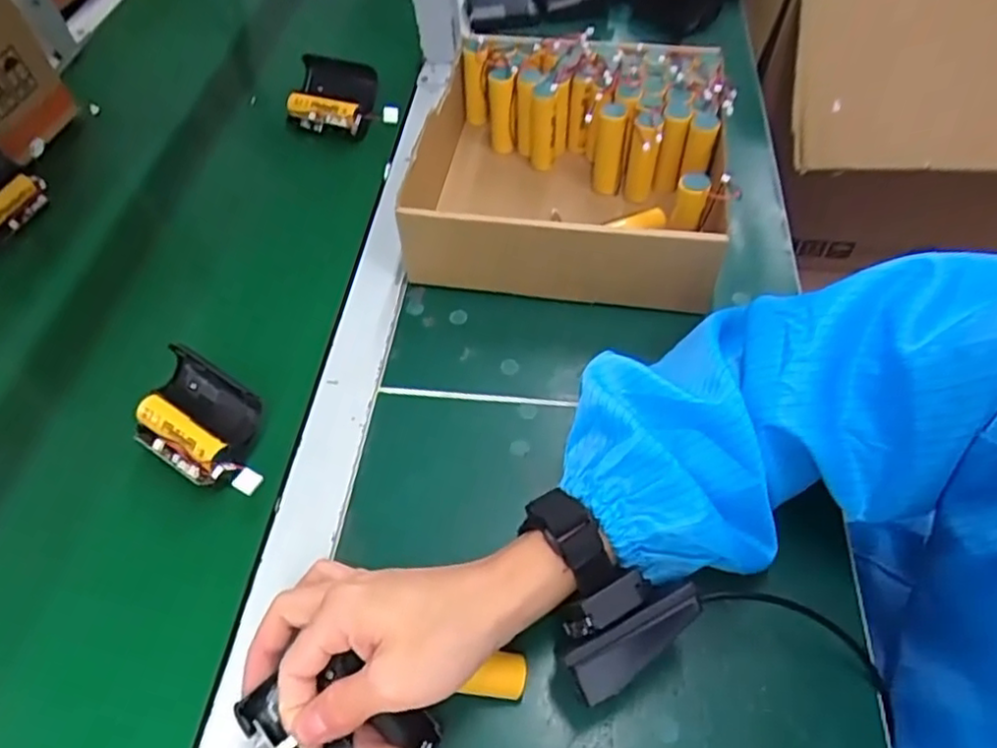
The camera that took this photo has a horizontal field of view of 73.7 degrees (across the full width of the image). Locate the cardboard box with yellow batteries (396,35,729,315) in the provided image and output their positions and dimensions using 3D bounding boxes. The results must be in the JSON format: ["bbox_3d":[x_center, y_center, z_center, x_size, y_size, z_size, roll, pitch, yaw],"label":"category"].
[{"bbox_3d":[0.059,-0.163,0.529,0.218,0.091,0.227,8,53,7],"label":"cardboard box with yellow batteries"}]

